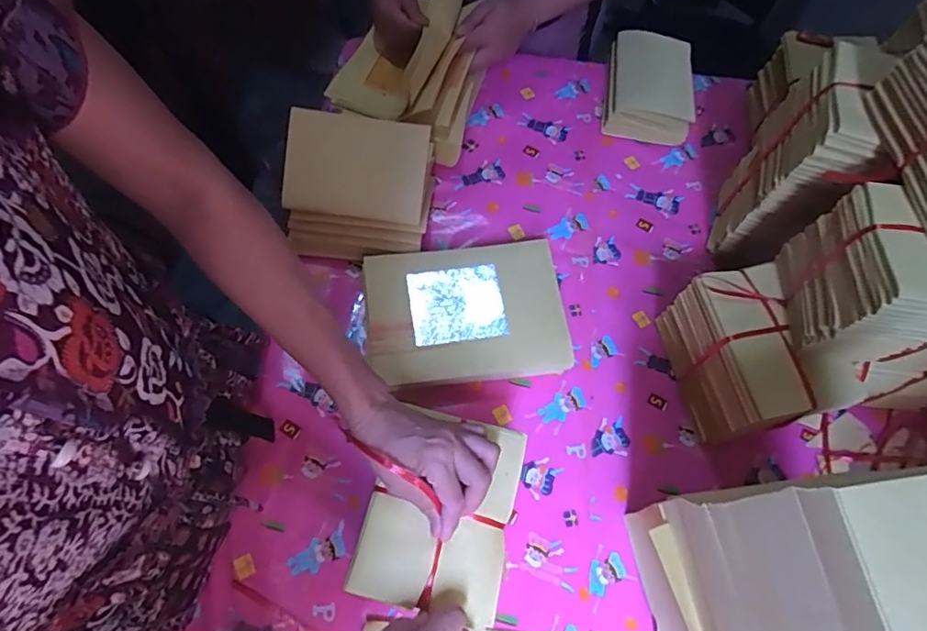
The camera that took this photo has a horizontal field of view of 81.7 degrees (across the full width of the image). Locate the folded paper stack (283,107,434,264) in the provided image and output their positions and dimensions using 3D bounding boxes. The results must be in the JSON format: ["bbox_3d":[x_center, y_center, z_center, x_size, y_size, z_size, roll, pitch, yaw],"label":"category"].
[{"bbox_3d":[-0.128,-0.147,0.647,0.167,0.036,0.174,7,106,-1],"label":"folded paper stack"}]

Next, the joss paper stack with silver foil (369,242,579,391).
[{"bbox_3d":[0.002,-0.001,0.643,0.228,0.046,0.164,-7,66,-5],"label":"joss paper stack with silver foil"}]

